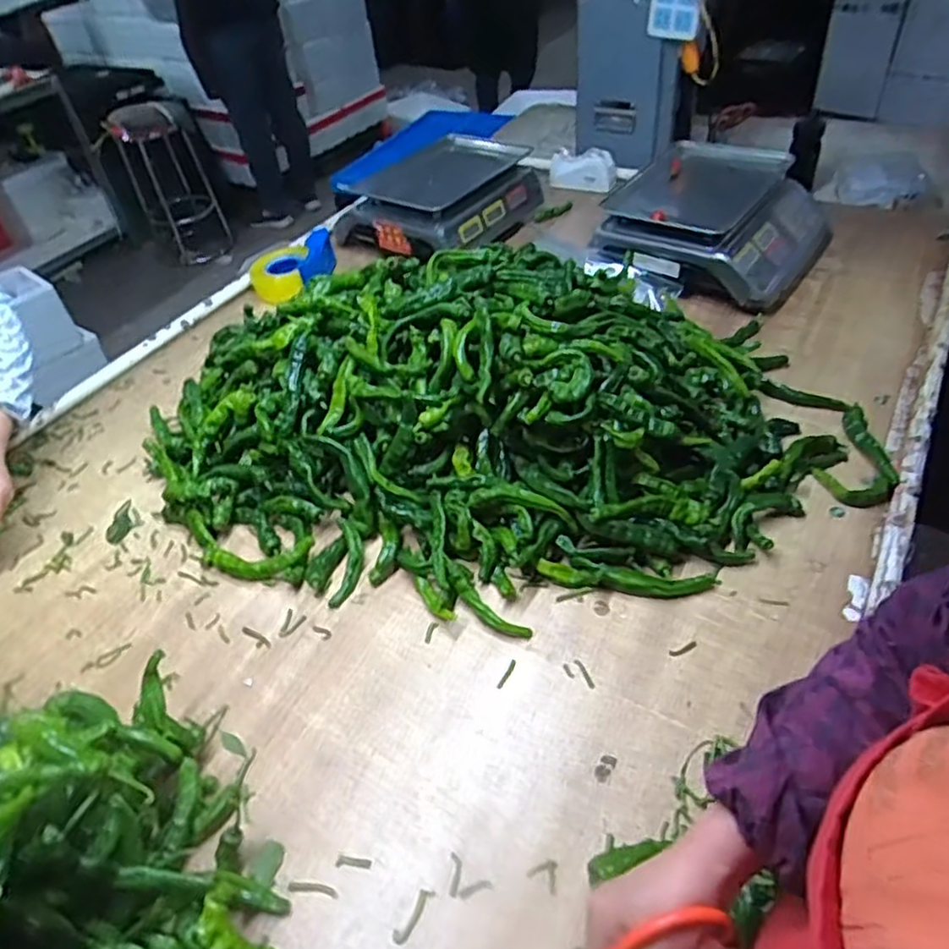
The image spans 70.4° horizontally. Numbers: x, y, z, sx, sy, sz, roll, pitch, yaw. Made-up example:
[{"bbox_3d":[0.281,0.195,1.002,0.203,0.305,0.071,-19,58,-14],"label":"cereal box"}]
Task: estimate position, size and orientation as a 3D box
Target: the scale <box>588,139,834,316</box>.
[{"bbox_3d":[0.423,-0.452,1.202,0.349,0.128,0.362,23,52,27],"label":"scale"}]

